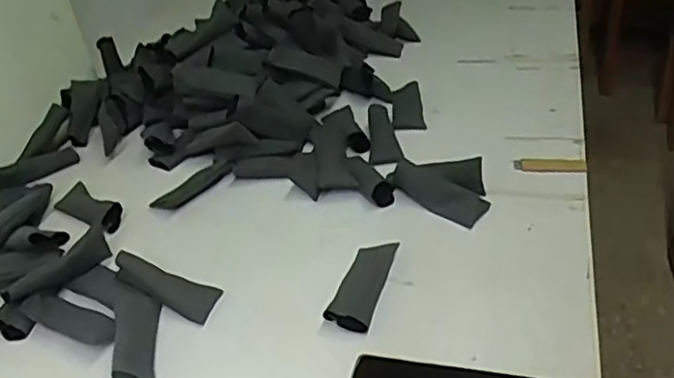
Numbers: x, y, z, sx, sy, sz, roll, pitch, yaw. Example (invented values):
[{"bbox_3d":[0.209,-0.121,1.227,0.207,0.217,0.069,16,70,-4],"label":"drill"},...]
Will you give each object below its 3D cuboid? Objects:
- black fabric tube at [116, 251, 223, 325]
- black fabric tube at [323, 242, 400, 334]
[{"bbox_3d":[-0.160,0.089,0.600,0.106,0.011,0.040,24,42,12],"label":"black fabric tube"},{"bbox_3d":[0.024,0.086,0.585,0.039,0.020,0.104,6,36,19],"label":"black fabric tube"}]

